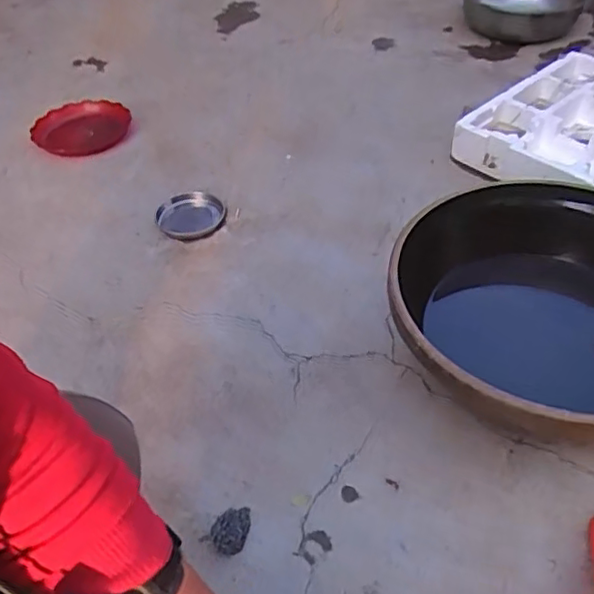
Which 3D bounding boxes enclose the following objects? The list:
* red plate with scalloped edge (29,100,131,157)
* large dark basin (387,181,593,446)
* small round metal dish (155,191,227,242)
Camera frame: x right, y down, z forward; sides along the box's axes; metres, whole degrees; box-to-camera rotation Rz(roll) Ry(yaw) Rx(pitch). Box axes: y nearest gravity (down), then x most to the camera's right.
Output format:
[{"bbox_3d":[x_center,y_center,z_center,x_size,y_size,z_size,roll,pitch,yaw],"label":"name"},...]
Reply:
[{"bbox_3d":[-0.531,-0.404,1.489,0.222,0.037,0.222,-3,46,3],"label":"red plate with scalloped edge"},{"bbox_3d":[0.350,0.028,0.866,0.442,0.173,0.425,-3,46,3],"label":"large dark basin"},{"bbox_3d":[-0.208,-0.161,1.220,0.132,0.016,0.141,-3,46,3],"label":"small round metal dish"}]

